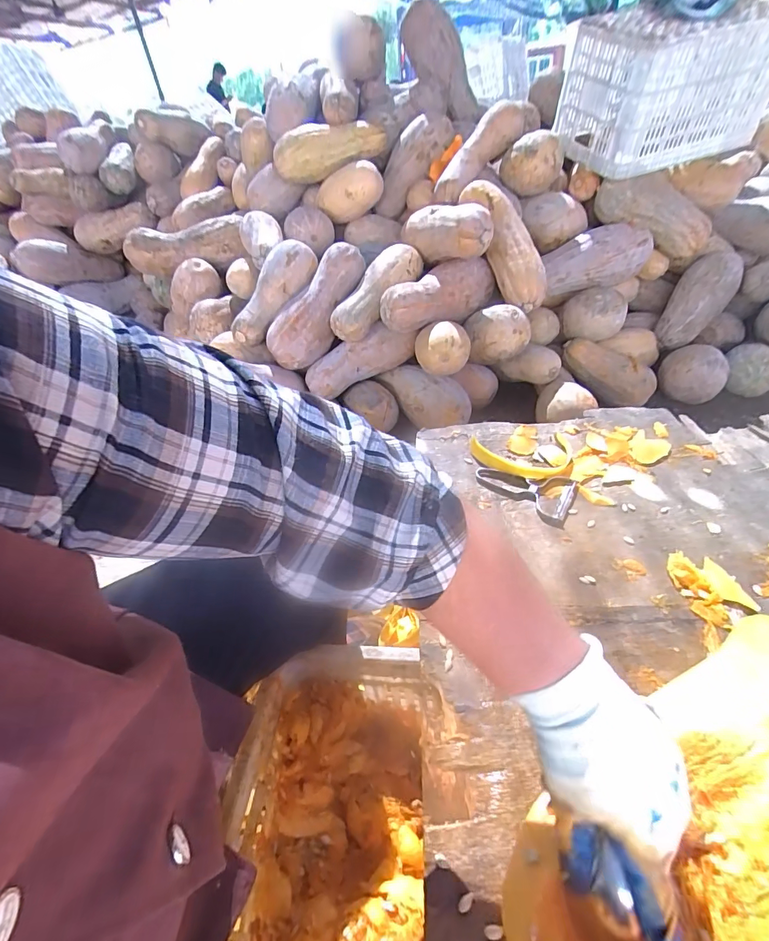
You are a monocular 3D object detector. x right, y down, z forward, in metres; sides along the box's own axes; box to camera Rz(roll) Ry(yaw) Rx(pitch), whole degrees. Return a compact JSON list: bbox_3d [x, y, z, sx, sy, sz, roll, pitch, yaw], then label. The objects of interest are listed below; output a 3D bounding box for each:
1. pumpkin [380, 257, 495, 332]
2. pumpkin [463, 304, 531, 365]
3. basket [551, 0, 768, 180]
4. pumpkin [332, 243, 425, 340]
[{"bbox_3d":[0.157,-0.502,1.202,0.158,0.124,0.369,25,49,32],"label":"pumpkin"},{"bbox_3d":[0.318,-0.379,1.200,0.185,0.149,0.144,6,42,15],"label":"pumpkin"},{"bbox_3d":[0.870,-1.166,1.301,0.519,0.348,0.370,-17,41,-12],"label":"basket"},{"bbox_3d":[-0.015,-0.509,1.191,0.111,0.099,0.356,27,73,34],"label":"pumpkin"}]

